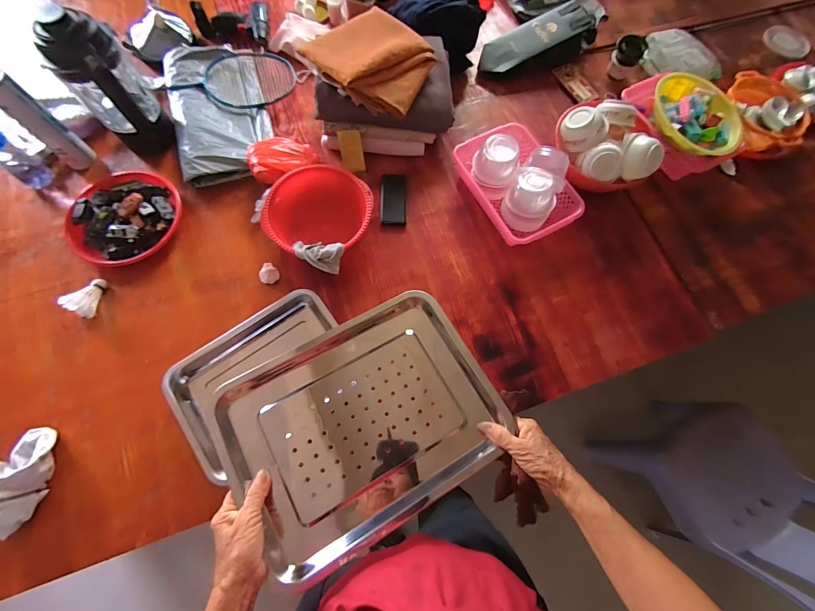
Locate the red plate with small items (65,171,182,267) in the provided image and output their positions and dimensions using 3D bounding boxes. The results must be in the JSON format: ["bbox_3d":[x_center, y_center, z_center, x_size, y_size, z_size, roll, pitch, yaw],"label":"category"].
[{"bbox_3d":[-0.678,-0.217,0.810,0.251,0.046,0.239,0,72,-1],"label":"red plate with small items"}]

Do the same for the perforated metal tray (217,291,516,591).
[{"bbox_3d":[-0.056,0.150,0.468,0.336,0.051,0.271,-28,75,-10],"label":"perforated metal tray"}]

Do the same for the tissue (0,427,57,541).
[{"bbox_3d":[-0.718,0.316,0.626,0.093,0.070,0.174,10,72,2],"label":"tissue"}]

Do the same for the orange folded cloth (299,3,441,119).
[{"bbox_3d":[-0.077,-0.575,0.801,0.263,0.069,0.248,36,73,9],"label":"orange folded cloth"}]

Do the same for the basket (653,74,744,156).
[{"bbox_3d":[0.728,-0.489,0.896,0.200,0.089,0.243,-14,72,-8],"label":"basket"}]

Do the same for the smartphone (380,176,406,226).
[{"bbox_3d":[-0.036,-0.272,0.875,0.064,0.006,0.148,-1,72,-2],"label":"smartphone"}]

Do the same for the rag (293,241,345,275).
[{"bbox_3d":[-0.195,-0.112,0.745,0.106,0.023,0.061,15,71,2],"label":"rag"}]

